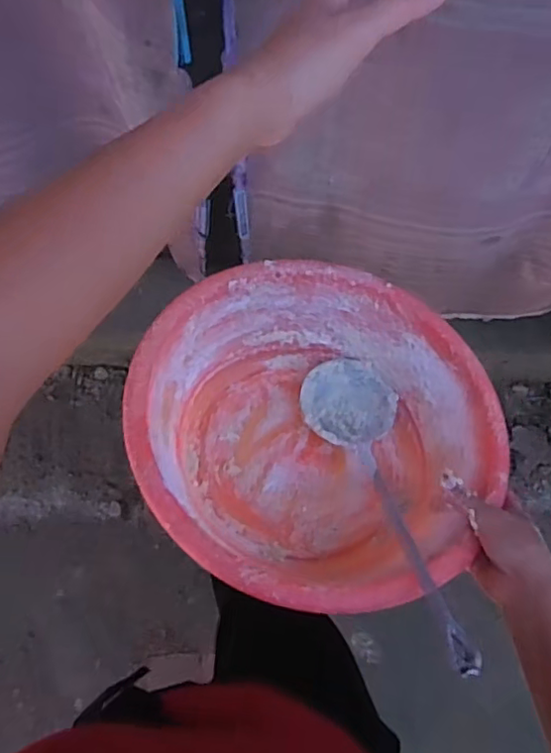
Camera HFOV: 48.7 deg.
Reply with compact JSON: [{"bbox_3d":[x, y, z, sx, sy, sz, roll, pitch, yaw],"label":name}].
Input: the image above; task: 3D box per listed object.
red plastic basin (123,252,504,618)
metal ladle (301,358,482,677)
[{"bbox_3d":[0.042,0.057,0.629,0.363,0.136,0.363,5,60,-4],"label":"red plastic basin"},{"bbox_3d":[0.102,0.103,0.582,0.105,0.368,0.058,-8,121,-2],"label":"metal ladle"}]

